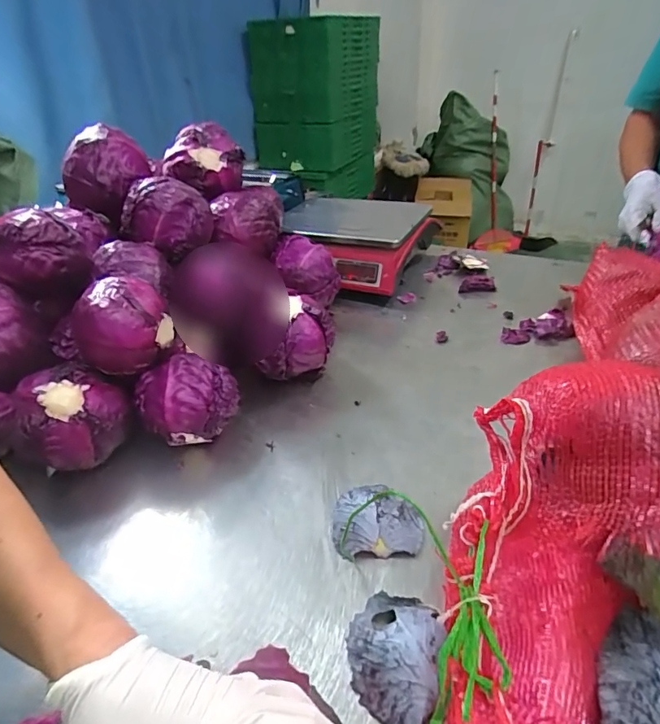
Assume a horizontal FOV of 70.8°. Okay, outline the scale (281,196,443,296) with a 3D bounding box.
[{"bbox_3d":[0.039,-0.214,0.857,0.279,0.129,0.193,17,40,28],"label":"scale"}]

